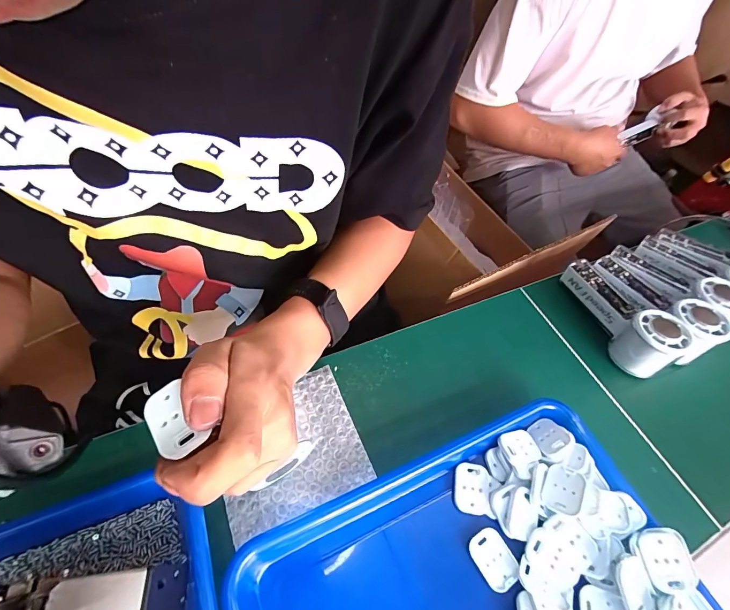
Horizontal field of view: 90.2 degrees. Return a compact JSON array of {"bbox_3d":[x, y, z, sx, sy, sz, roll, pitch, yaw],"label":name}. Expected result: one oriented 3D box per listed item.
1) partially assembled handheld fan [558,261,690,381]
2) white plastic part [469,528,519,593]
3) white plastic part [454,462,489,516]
[{"bbox_3d":[0.305,0.005,0.432,0.065,0.056,0.153,-9,55,-14],"label":"partially assembled handheld fan"},{"bbox_3d":[0.105,0.206,0.295,0.029,0.009,0.040,-25,62,-22],"label":"white plastic part"},{"bbox_3d":[0.094,0.162,0.321,0.029,0.007,0.039,14,55,2],"label":"white plastic part"}]

